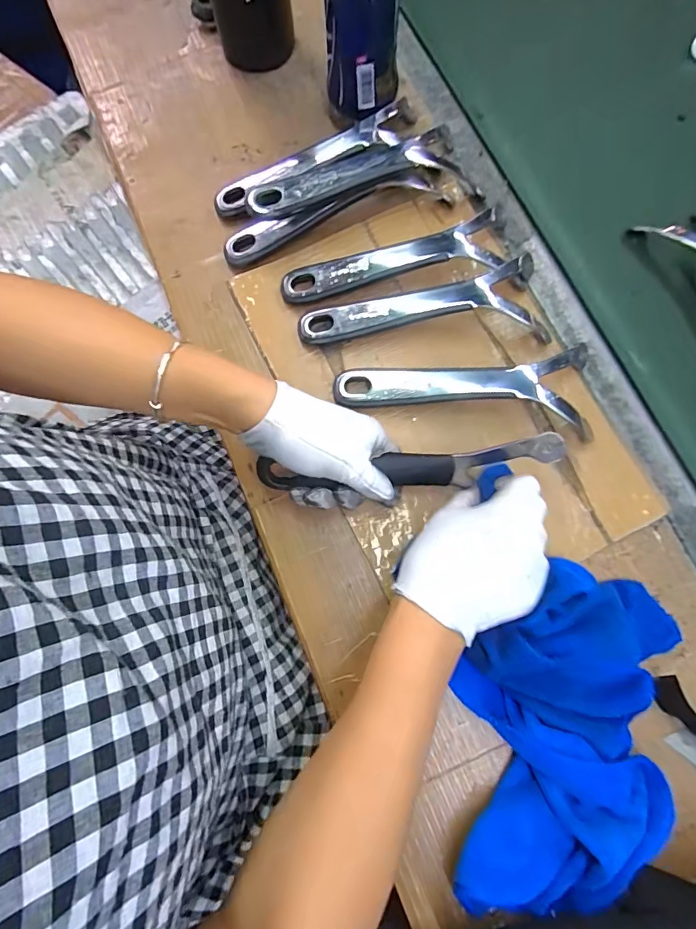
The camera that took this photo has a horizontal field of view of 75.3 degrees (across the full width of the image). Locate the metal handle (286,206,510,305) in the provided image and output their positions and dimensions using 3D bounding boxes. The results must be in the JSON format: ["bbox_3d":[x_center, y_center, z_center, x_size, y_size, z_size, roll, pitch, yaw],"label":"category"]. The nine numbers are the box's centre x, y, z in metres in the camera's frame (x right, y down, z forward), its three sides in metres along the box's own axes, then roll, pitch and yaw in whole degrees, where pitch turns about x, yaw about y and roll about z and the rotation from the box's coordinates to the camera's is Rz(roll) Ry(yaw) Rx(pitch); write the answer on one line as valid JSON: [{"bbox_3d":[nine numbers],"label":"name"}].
[{"bbox_3d":[0.045,-0.182,0.411,0.210,0.032,0.058,-14,77,-3],"label":"metal handle"}]

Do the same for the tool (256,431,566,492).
[{"bbox_3d":[0.048,0.003,0.353,0.228,0.043,0.027,-6,77,-4],"label":"tool"}]

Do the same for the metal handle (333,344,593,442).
[{"bbox_3d":[0.100,-0.068,0.387,0.218,0.033,0.071,3,77,1],"label":"metal handle"}]

